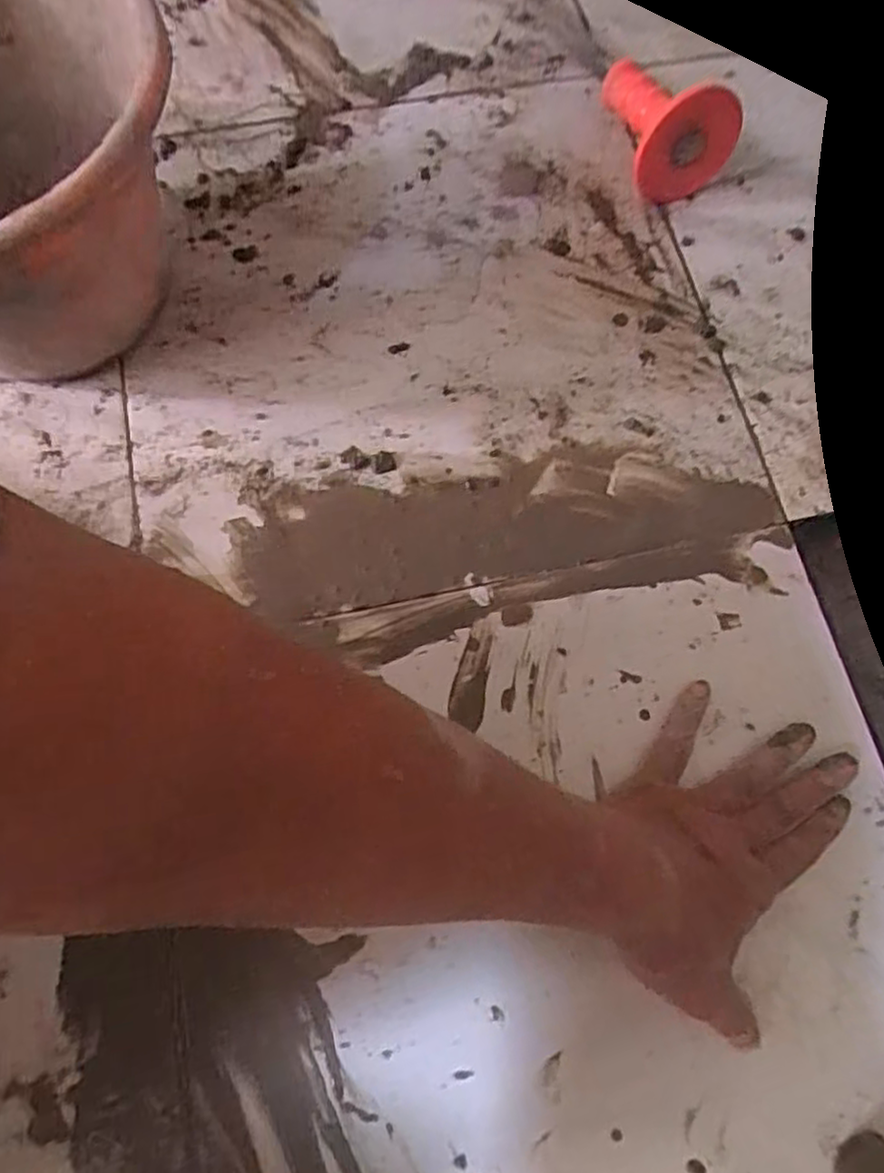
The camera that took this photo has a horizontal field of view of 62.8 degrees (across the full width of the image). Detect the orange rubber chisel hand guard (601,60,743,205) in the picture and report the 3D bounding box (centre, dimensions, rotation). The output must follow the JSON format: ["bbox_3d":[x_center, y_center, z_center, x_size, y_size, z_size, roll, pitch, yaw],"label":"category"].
[{"bbox_3d":[0.158,-0.325,0.504,0.073,0.079,0.083,-10,74,-5],"label":"orange rubber chisel hand guard"}]

